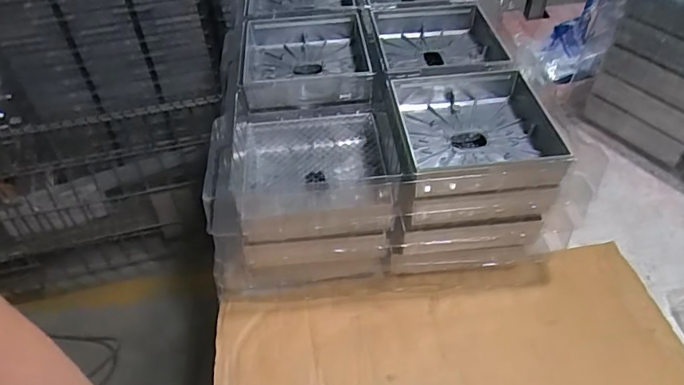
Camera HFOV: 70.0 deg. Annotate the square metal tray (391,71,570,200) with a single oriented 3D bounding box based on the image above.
[{"bbox_3d":[0.128,-0.060,0.460,0.159,0.039,0.152,-5,47,-2],"label":"square metal tray"}]

